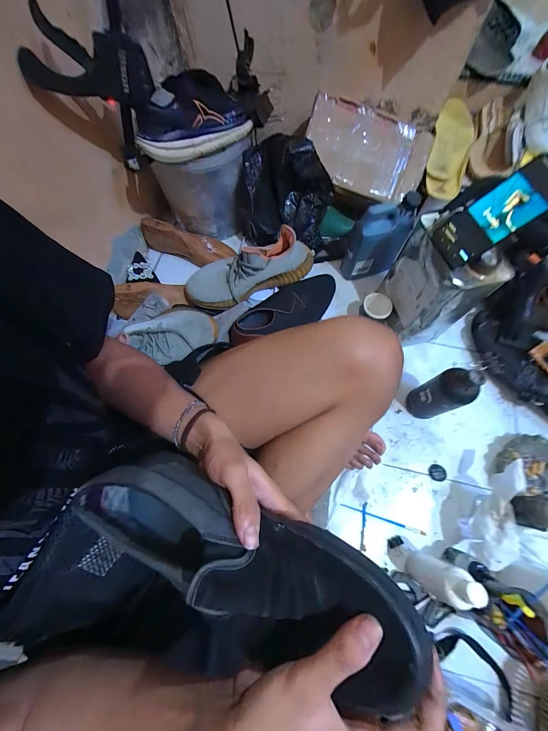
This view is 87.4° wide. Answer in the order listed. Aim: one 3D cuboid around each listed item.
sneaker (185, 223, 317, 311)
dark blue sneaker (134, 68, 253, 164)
[{"bbox_3d":[-0.054,-0.219,0.643,0.297,0.095,0.121,-20,71,-8],"label":"sneaker"},{"bbox_3d":[-0.149,-0.462,0.526,0.222,0.090,0.087,-35,74,-12],"label":"dark blue sneaker"}]

